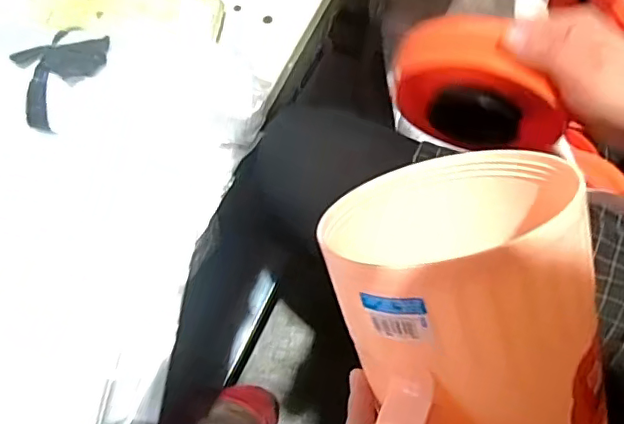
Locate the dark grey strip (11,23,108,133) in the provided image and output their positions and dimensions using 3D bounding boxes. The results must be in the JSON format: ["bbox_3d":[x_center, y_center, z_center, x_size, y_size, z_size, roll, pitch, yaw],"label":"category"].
[{"bbox_3d":[-0.208,-0.113,0.464,0.064,0.035,0.090,32,75,13],"label":"dark grey strip"}]

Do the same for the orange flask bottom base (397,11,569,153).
[{"bbox_3d":[0.118,-0.085,0.393,0.119,0.111,0.027,21,72,10],"label":"orange flask bottom base"}]

